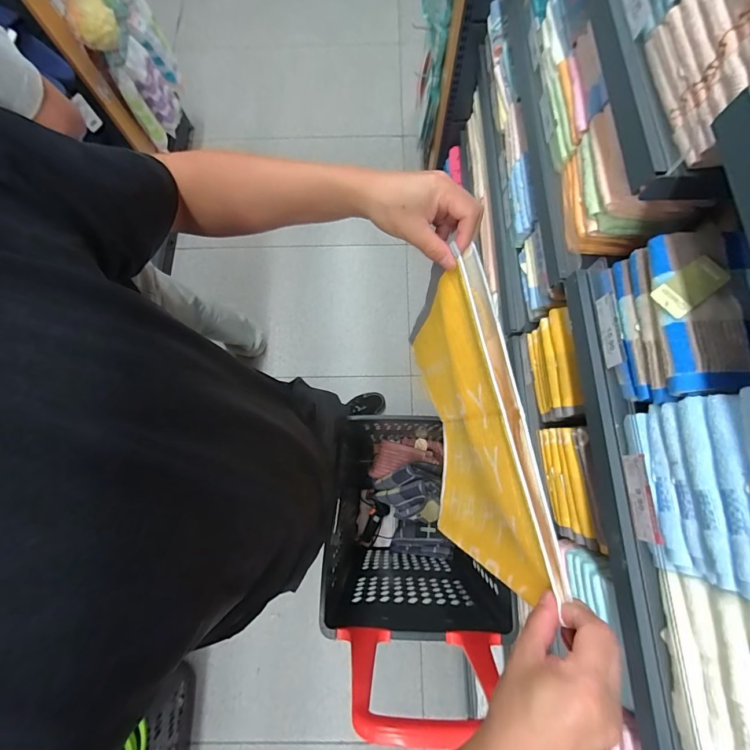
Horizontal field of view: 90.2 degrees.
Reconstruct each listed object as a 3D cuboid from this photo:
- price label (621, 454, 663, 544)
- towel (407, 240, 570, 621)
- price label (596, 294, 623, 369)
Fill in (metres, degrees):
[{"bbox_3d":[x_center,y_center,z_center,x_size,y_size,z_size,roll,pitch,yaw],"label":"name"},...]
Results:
[{"bbox_3d":[0.327,0.152,0.462,0.008,0.036,0.101,-1,76,0],"label":"price label"},{"bbox_3d":[0.118,0.065,0.504,0.050,0.334,0.353,-7,76,-1],"label":"towel"},{"bbox_3d":[0.327,-0.062,0.523,0.008,0.030,0.101,5,73,-14],"label":"price label"}]

